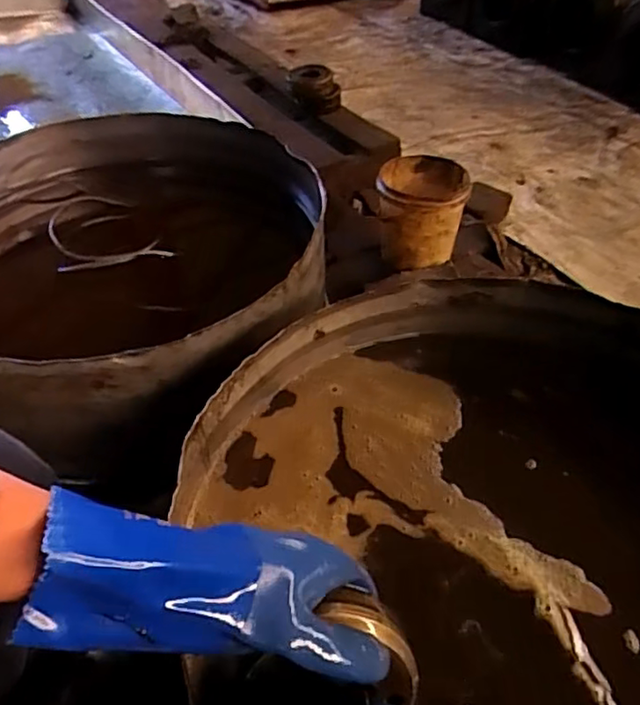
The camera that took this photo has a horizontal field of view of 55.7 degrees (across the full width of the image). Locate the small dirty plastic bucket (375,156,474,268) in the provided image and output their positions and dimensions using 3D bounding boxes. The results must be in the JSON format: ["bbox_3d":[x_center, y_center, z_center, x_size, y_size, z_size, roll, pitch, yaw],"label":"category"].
[{"bbox_3d":[0.173,-0.240,1.050,0.148,0.130,0.154,2,45,3],"label":"small dirty plastic bucket"}]

